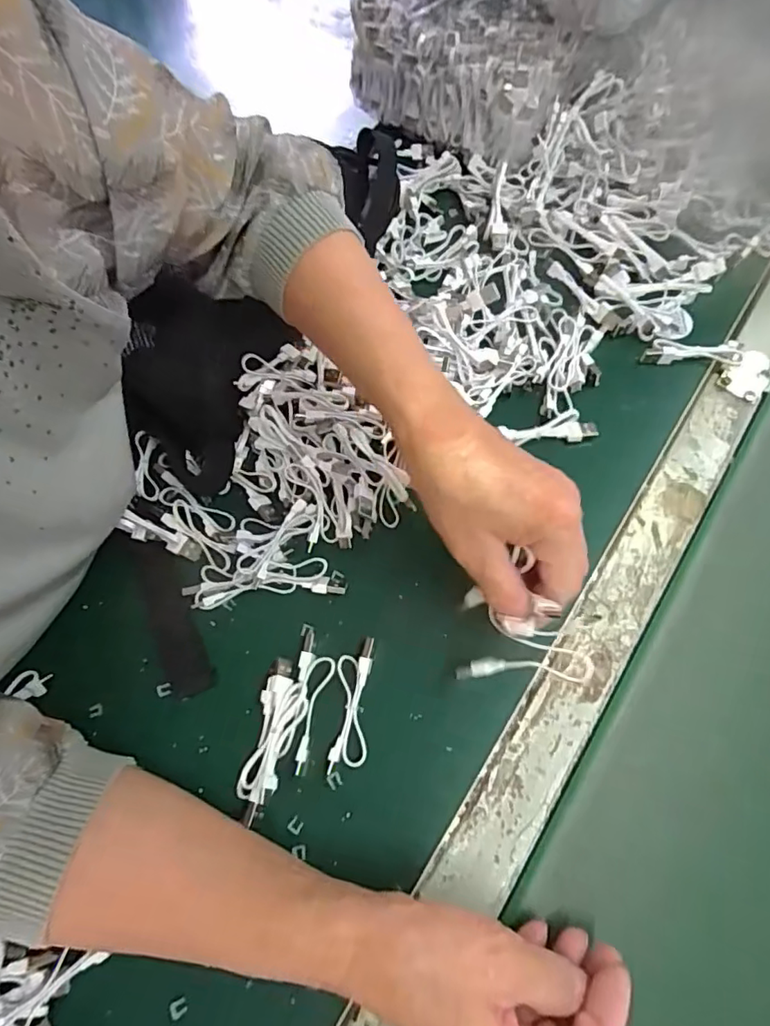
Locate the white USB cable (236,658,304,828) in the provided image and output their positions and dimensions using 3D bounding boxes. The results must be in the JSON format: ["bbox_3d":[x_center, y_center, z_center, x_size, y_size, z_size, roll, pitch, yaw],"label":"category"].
[{"bbox_3d":[-0.068,0.131,0.319,0.026,0.017,0.085,12,67,11],"label":"white USB cable"}]

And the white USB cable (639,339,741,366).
[{"bbox_3d":[0.235,-0.122,0.413,0.076,0.012,0.019,1,65,6],"label":"white USB cable"}]

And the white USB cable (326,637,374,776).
[{"bbox_3d":[-0.020,0.116,0.329,0.022,0.013,0.076,1,65,6],"label":"white USB cable"}]

